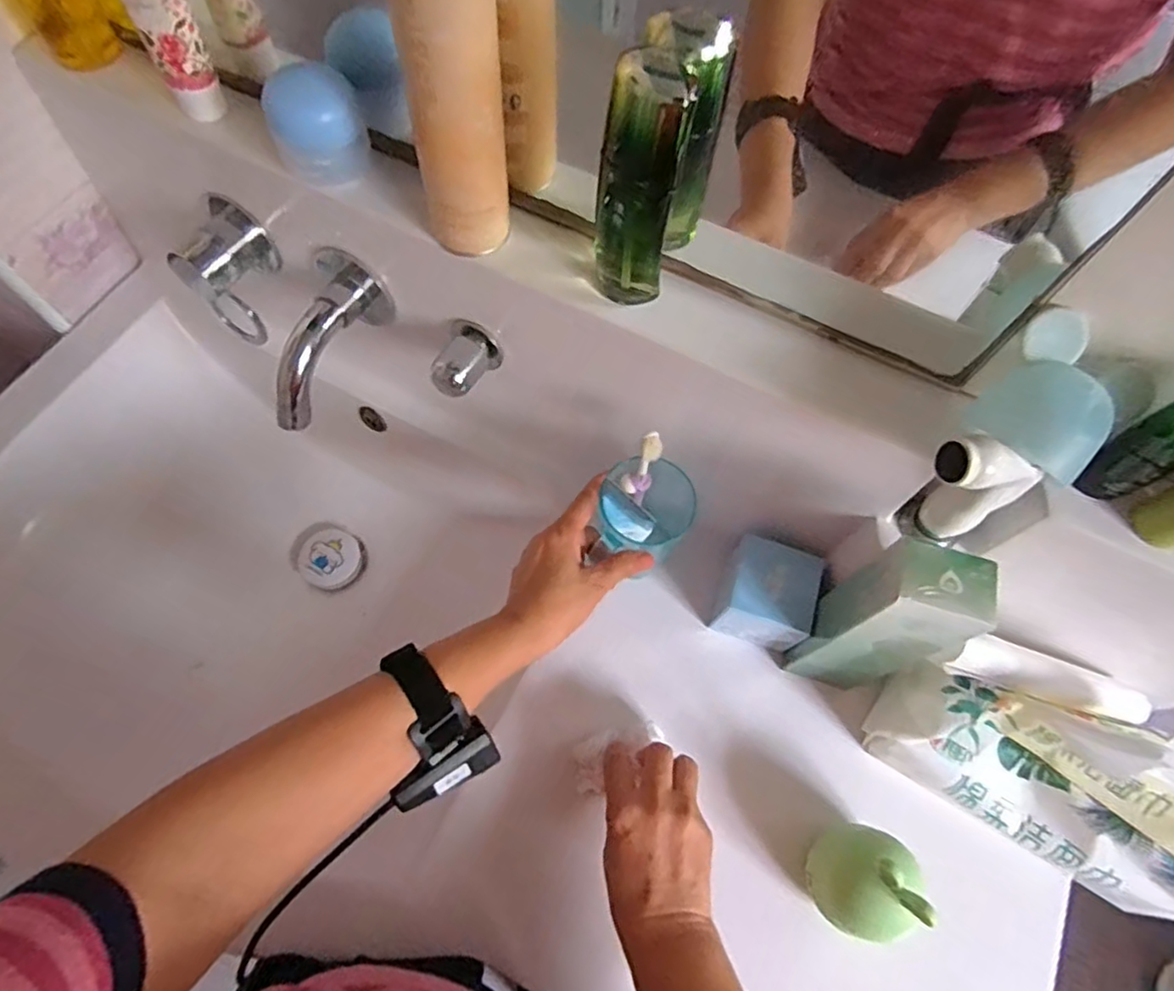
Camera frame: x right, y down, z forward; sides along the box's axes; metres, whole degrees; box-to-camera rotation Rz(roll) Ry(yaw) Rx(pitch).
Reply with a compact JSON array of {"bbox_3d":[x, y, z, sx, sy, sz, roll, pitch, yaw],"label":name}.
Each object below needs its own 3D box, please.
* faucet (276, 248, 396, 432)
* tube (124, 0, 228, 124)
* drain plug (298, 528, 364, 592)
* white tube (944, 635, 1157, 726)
[{"bbox_3d":[-0.205,-0.119,0.502,0.063,0.049,0.141,25,82,8],"label":"faucet"},{"bbox_3d":[-0.264,-0.294,0.412,0.035,0.101,0.030,-24,69,-13],"label":"tube"},{"bbox_3d":[-0.266,0.067,0.675,0.058,0.021,0.059,3,75,-10],"label":"drain plug"},{"bbox_3d":[0.312,0.121,0.433,0.143,0.022,0.030,18,65,-10],"label":"white tube"}]

